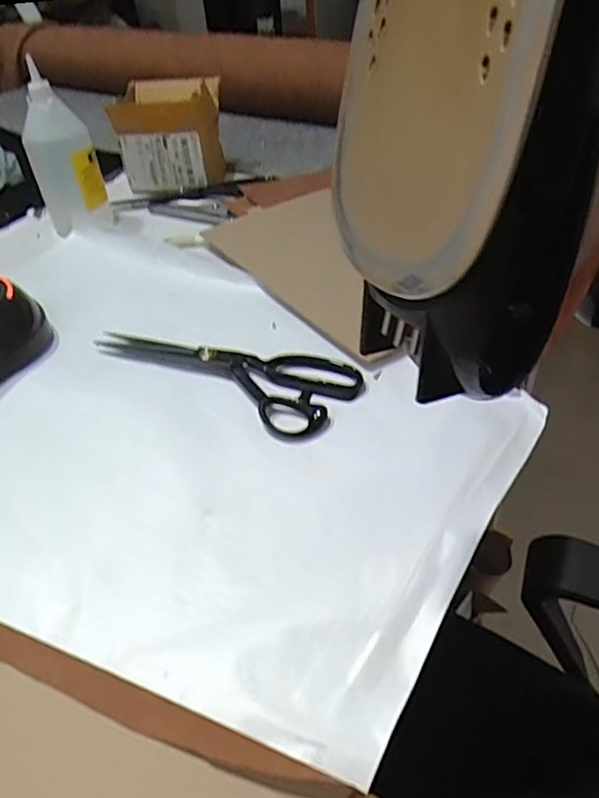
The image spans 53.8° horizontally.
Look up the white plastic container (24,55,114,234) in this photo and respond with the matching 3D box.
[{"bbox_3d":[-0.288,-0.293,0.731,0.061,0.166,0.067,27,51,31],"label":"white plastic container"}]

